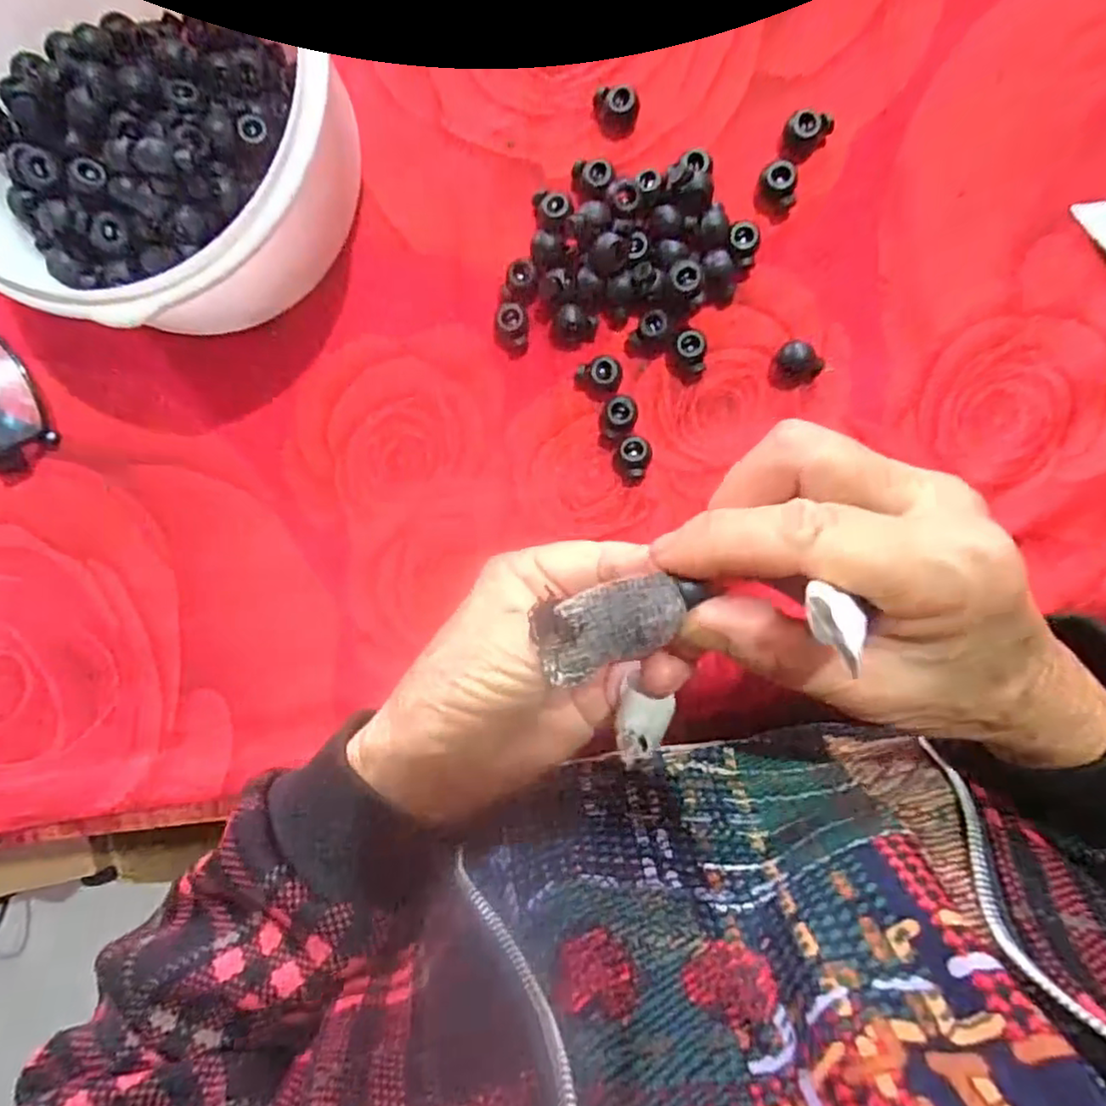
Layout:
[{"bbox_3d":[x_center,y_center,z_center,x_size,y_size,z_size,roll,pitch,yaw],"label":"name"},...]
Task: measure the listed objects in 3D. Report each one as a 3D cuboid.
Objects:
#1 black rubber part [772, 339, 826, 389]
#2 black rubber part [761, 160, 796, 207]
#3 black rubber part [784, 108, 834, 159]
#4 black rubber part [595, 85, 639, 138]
[{"bbox_3d":[0.103,-0.079,0.278,0.019,0.010,0.017,37,94,4],"label":"black rubber part"},{"bbox_3d":[0.096,-0.156,0.277,0.016,0.011,0.014,22,93,5],"label":"black rubber part"},{"bbox_3d":[0.107,-0.176,0.274,0.018,0.010,0.012,7,91,6],"label":"black rubber part"},{"bbox_3d":[0.028,-0.190,0.282,0.018,0.013,0.014,2,91,6],"label":"black rubber part"}]

